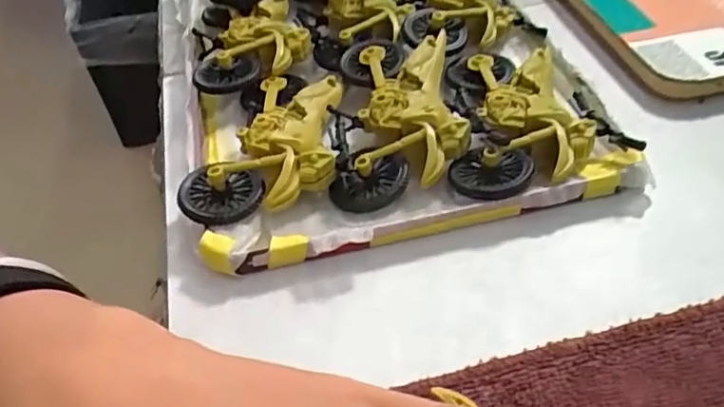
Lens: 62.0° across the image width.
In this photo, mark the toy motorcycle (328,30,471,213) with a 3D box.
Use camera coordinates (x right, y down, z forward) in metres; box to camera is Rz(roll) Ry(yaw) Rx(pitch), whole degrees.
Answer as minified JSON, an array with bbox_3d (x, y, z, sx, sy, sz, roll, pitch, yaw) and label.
[{"bbox_3d":[0.016,-0.047,0.301,0.061,0.028,0.112,-4,46,1],"label":"toy motorcycle"}]

